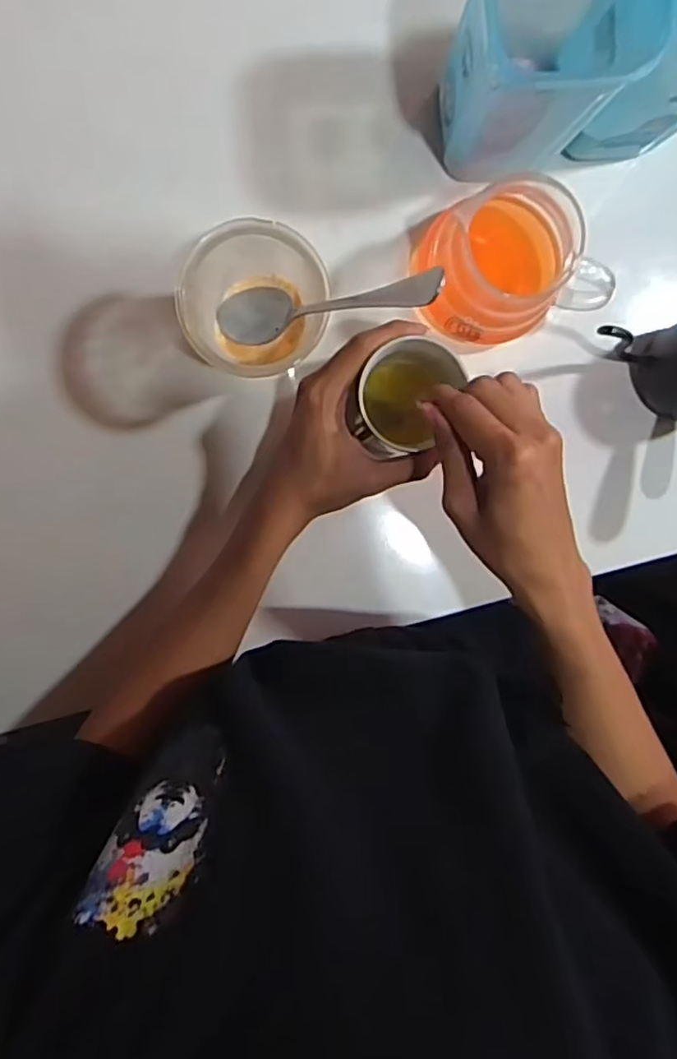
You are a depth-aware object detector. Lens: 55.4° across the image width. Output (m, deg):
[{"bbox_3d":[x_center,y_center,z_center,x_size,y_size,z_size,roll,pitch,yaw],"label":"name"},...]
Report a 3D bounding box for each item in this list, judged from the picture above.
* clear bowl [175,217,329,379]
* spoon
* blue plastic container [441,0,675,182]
[{"bbox_3d":[-0.056,-0.145,0.429,0.081,0.102,0.088,0,96,-4],"label":"clear bowl"},{"bbox_3d":[-0.014,-0.135,0.386,0.025,0.195,0.037,5,97,-39],"label":"spoon"},{"bbox_3d":[0.122,-0.298,0.405,0.102,0.132,0.090,-4,97,-4],"label":"blue plastic container"}]

